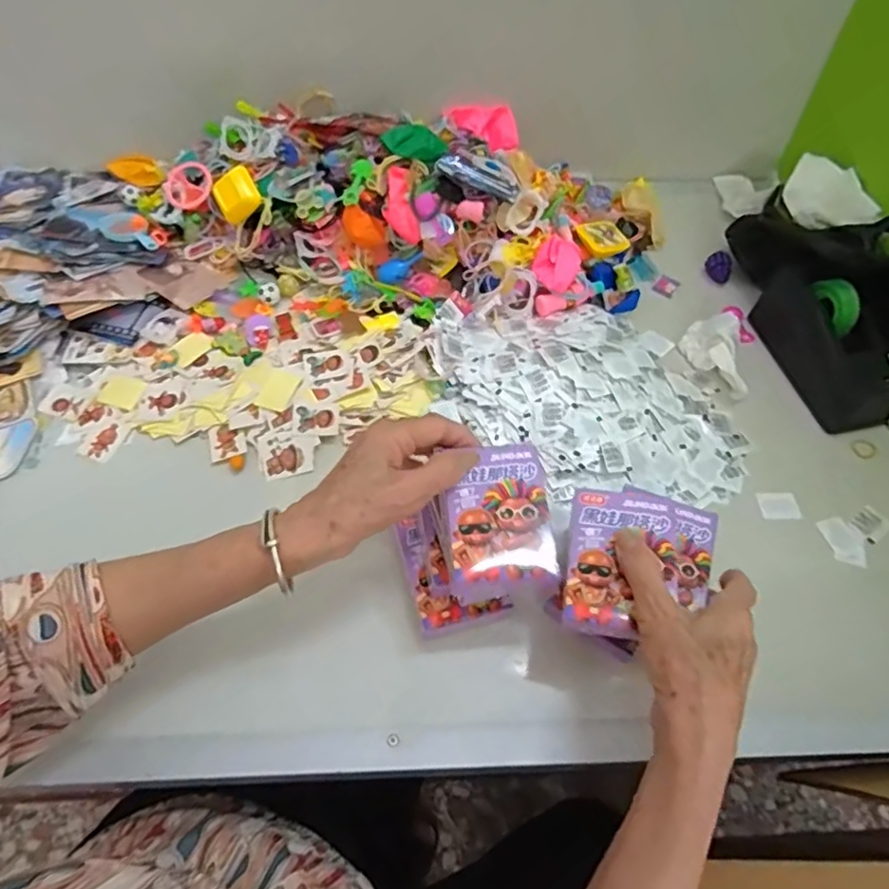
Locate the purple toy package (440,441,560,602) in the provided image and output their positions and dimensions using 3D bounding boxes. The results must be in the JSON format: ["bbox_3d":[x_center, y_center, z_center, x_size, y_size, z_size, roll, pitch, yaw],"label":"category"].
[{"bbox_3d":[0.033,0.046,0.377,0.066,0.009,0.097,-6,64,-2],"label":"purple toy package"}]

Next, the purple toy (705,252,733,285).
[{"bbox_3d":[0.291,-0.188,0.625,0.028,0.022,0.022,25,62,14],"label":"purple toy"}]

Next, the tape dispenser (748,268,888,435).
[{"bbox_3d":[0.342,-0.092,0.530,0.052,0.066,0.153,-20,61,-12],"label":"tape dispenser"}]

